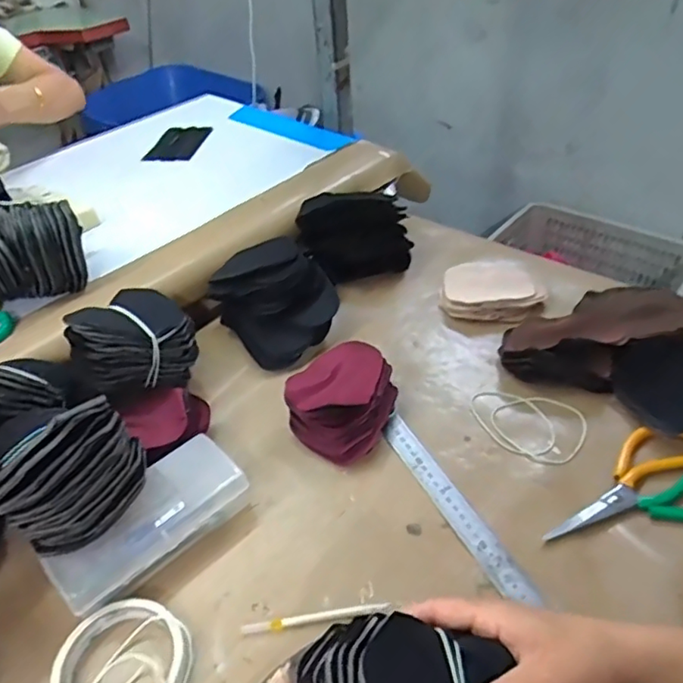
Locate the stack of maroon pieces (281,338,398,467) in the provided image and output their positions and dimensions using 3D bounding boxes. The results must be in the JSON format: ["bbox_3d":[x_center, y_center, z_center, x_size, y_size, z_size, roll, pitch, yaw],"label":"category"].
[{"bbox_3d":[0.004,0.057,0.592,0.101,0.047,0.116,27,49,36],"label":"stack of maroon pieces"}]

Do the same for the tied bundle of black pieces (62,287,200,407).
[{"bbox_3d":[-0.214,-0.006,0.607,0.116,0.084,0.101,-20,43,-17],"label":"tied bundle of black pieces"}]

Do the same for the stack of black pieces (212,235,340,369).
[{"bbox_3d":[-0.077,-0.054,0.689,0.128,0.089,0.133,-34,48,-29],"label":"stack of black pieces"}]

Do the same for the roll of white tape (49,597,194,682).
[{"bbox_3d":[-0.156,0.236,0.425,0.096,0.019,0.089,-3,41,2],"label":"roll of white tape"}]

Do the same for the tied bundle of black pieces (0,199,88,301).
[{"bbox_3d":[-0.356,-0.084,0.633,0.153,0.105,0.078,-13,41,-10],"label":"tied bundle of black pieces"}]

